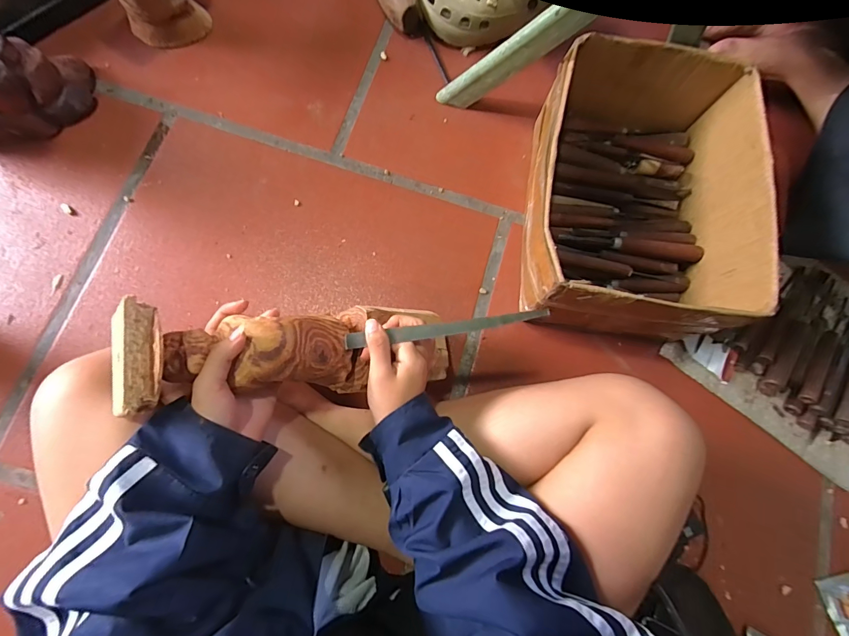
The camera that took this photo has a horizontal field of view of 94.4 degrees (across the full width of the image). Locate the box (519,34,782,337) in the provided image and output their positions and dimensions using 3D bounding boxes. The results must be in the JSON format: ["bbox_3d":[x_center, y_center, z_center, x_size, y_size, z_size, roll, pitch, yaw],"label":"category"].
[{"bbox_3d":[0.257,-0.152,0.506,0.257,0.154,0.329,10,76,-2],"label":"box"}]

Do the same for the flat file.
[{"bbox_3d":[0.019,0.010,0.375,0.192,0.007,0.014,-8,77,4],"label":"flat file"}]

